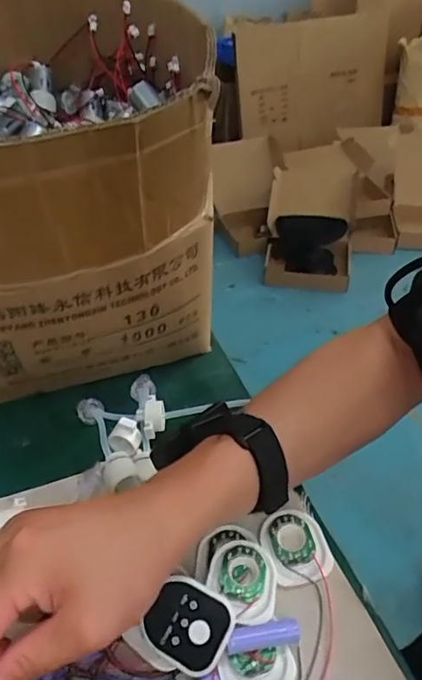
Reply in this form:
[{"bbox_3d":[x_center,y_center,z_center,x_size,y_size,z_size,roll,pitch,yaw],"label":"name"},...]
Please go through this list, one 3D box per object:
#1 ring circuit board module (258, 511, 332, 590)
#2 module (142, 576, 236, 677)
[{"bbox_3d":[0.064,0.155,0.386,0.045,0.007,0.055,-13,41,-13],"label":"ring circuit board module"},{"bbox_3d":[-0.014,0.181,0.324,0.048,0.005,0.050,27,81,10],"label":"module"}]

